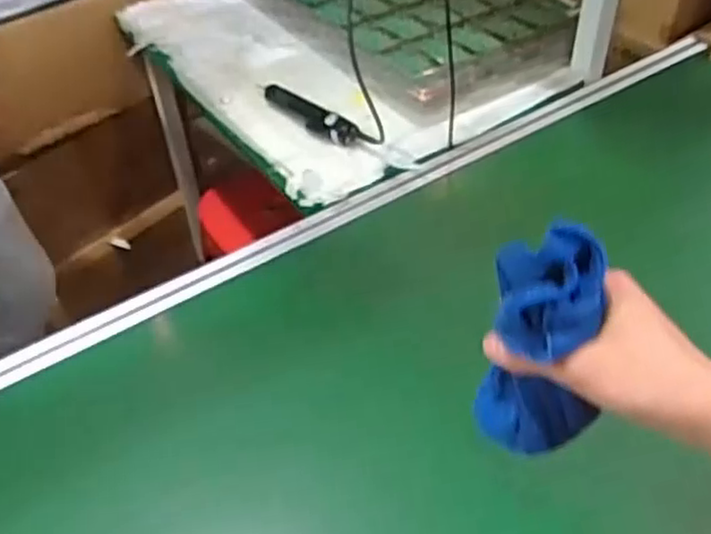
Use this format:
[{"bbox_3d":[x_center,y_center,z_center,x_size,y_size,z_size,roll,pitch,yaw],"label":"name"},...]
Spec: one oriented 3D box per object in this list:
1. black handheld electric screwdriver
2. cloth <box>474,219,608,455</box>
[{"bbox_3d":[-0.073,-0.248,1.139,0.048,0.027,0.202,-33,52,-26],"label":"black handheld electric screwdriver"},{"bbox_3d":[0.106,0.043,0.398,0.063,0.128,0.044,12,31,15],"label":"cloth"}]

